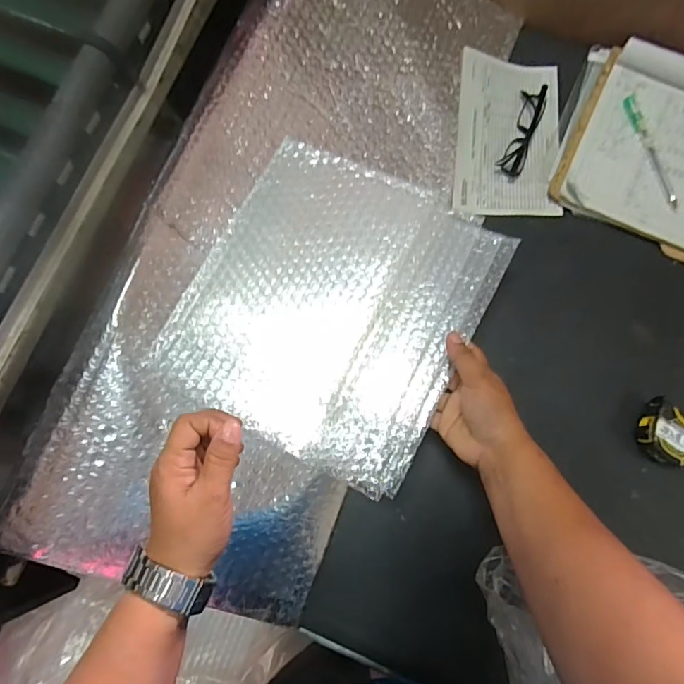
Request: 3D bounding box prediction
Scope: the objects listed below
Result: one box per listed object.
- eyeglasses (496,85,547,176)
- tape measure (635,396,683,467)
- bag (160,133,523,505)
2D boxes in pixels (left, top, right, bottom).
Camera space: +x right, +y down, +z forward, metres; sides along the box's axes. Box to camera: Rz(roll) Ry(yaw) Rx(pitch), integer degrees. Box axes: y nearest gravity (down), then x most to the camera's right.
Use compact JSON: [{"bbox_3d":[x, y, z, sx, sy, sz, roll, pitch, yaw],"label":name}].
[{"bbox_3d":[0.232,-0.274,0.601,0.033,0.019,0.128,20,80,7],"label":"eyeglasses"},{"bbox_3d":[0.357,0.102,0.517,0.059,0.036,0.064,-1,78,3],"label":"tape measure"},{"bbox_3d":[-0.008,-0.038,0.483,0.272,0.032,0.295,27,84,8],"label":"bag"}]

